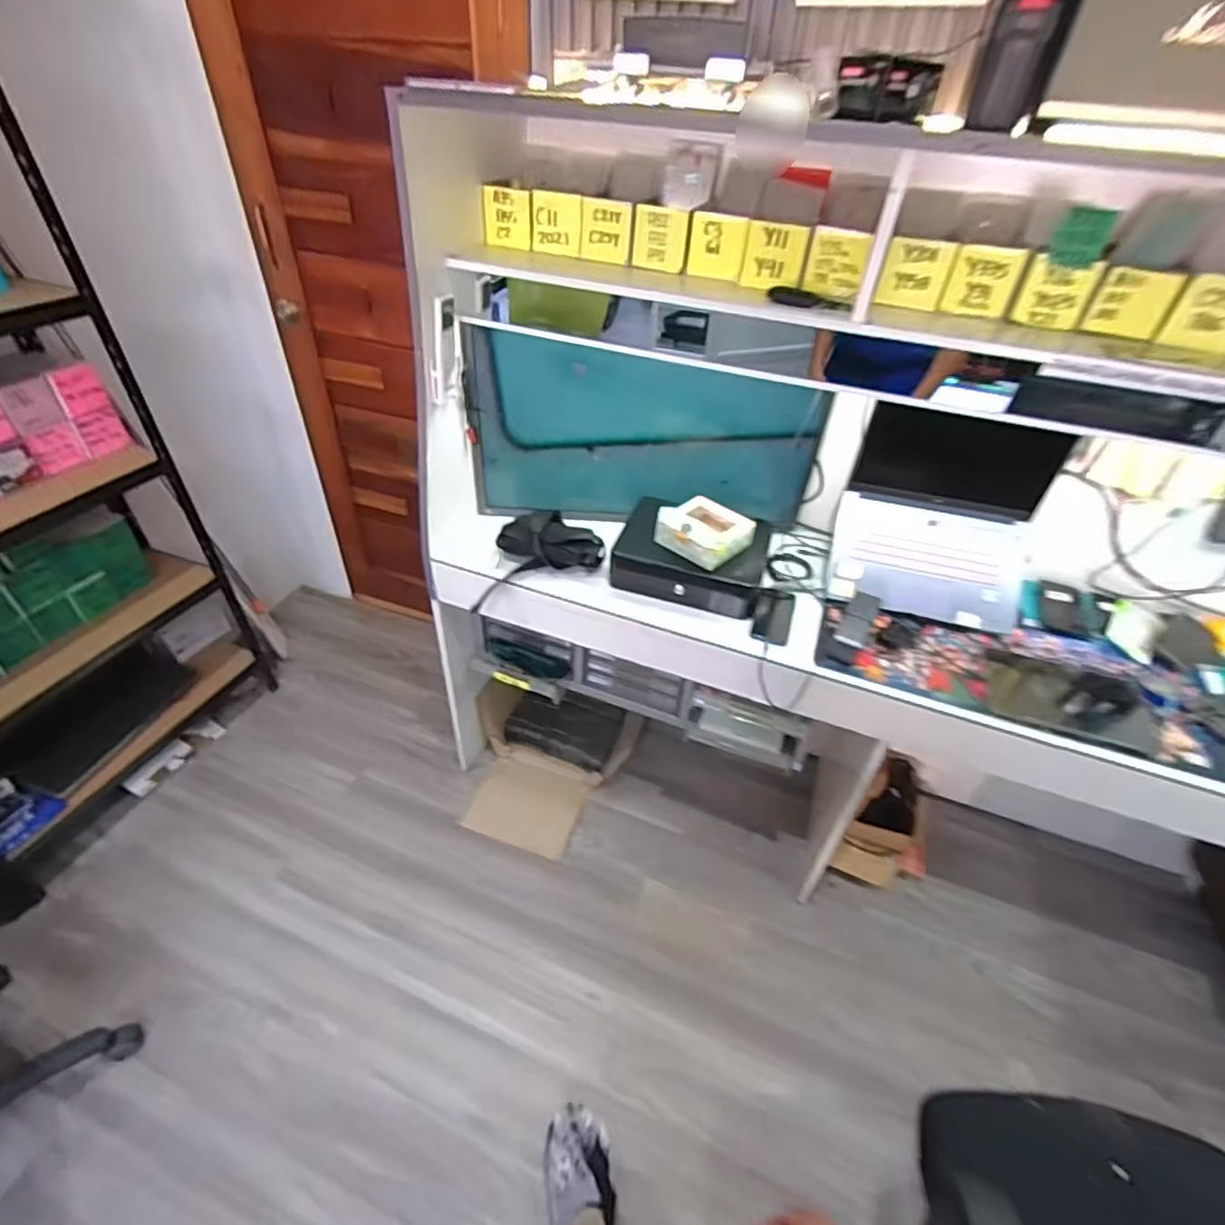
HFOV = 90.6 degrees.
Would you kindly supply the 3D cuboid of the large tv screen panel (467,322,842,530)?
[{"bbox_3d":[0.070,-0.361,1.273,0.717,0.380,0.048,5,41,0],"label":"large tv screen panel"}]

